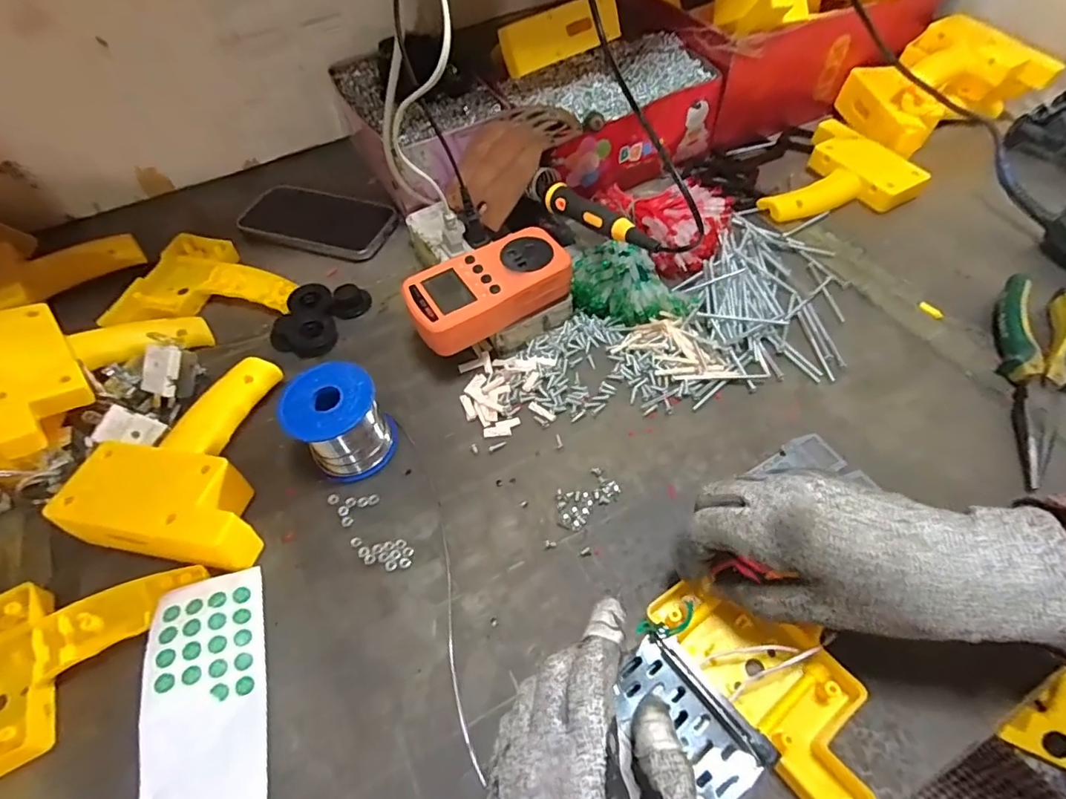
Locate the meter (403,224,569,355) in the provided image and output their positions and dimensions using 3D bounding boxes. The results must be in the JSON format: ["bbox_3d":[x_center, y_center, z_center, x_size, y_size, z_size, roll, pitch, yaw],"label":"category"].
[{"bbox_3d":[-0.035,-0.088,0.418,0.129,0.033,0.064,-29,58,-16],"label":"meter"}]

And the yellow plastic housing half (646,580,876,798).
[{"bbox_3d":[0.127,0.148,0.284,0.061,0.026,0.125,-35,62,-19],"label":"yellow plastic housing half"}]

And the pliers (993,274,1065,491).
[{"bbox_3d":[0.377,-0.022,0.392,0.049,0.025,0.203,19,58,17],"label":"pliers"}]

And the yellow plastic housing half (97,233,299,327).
[{"bbox_3d":[-0.309,-0.117,0.504,0.151,0.026,0.111,-12,55,-4],"label":"yellow plastic housing half"}]

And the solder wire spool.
[{"bbox_3d":[-0.139,0.014,0.379,0.061,0.062,0.063,-2,55,3],"label":"solder wire spool"}]

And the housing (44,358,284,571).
[{"bbox_3d":[-0.232,0.033,0.377,0.123,0.050,0.154,6,55,8],"label":"housing"}]

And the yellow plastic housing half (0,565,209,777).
[{"bbox_3d":[-0.269,0.157,0.306,0.150,0.024,0.124,-25,57,-13],"label":"yellow plastic housing half"}]

